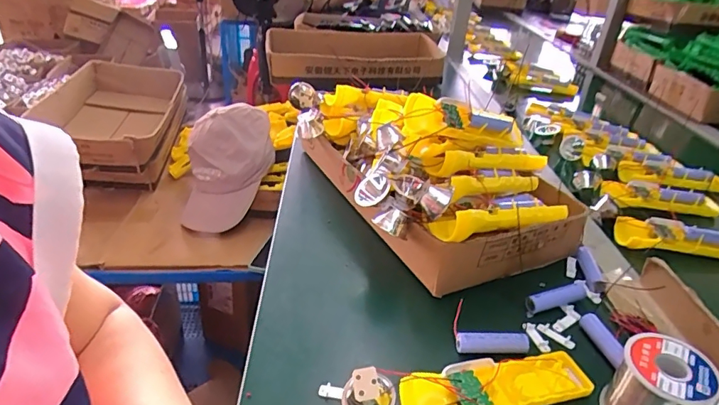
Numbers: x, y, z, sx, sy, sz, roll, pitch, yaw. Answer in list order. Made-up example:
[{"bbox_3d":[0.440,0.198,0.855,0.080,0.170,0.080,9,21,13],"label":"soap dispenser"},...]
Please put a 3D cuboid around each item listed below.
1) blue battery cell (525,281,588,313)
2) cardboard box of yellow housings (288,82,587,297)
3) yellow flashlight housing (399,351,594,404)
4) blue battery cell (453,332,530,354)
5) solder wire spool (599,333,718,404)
[{"bbox_3d":[0.218,0.100,0.507,0.083,0.021,0.018,-12,34,-21],"label":"blue battery cell"},{"bbox_3d":[0.069,-0.074,0.656,0.240,0.179,0.434,-13,34,-23],"label":"cardboard box of yellow housings"},{"bbox_3d":[0.116,0.157,0.392,0.161,0.029,0.047,-7,32,-14],"label":"yellow flashlight housing"},{"bbox_3d":[0.126,0.134,0.441,0.068,0.018,0.018,0,31,-3],"label":"blue battery cell"},{"bbox_3d":[0.240,0.152,0.379,0.059,0.065,0.064,1,31,-1],"label":"solder wire spool"}]

